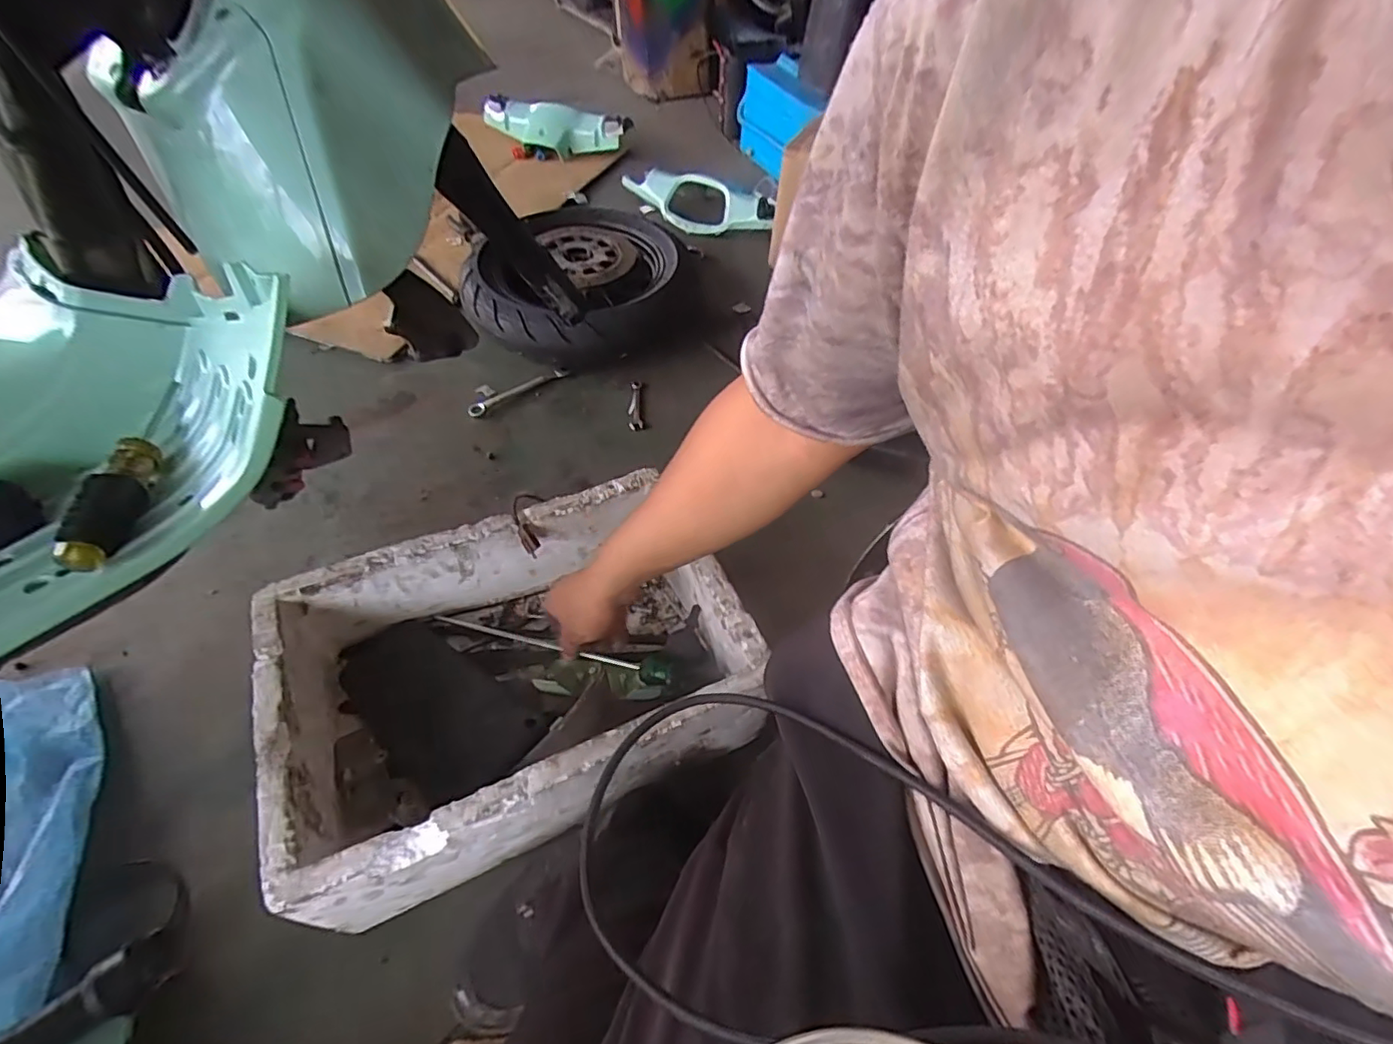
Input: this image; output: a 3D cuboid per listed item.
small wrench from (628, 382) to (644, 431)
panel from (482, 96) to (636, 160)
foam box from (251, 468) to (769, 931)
[{"bbox_3d":[-0.107,-0.202,1.054,0.025,0.009,0.123,-4,51,-5],"label":"small wrench"},{"bbox_3d":[-0.371,-1.032,1.591,0.390,0.116,0.094,1,51,-2],"label":"panel"},{"bbox_3d":[-0.186,0.157,0.651,0.437,0.150,0.305,-19,54,-17],"label":"foam box"}]

